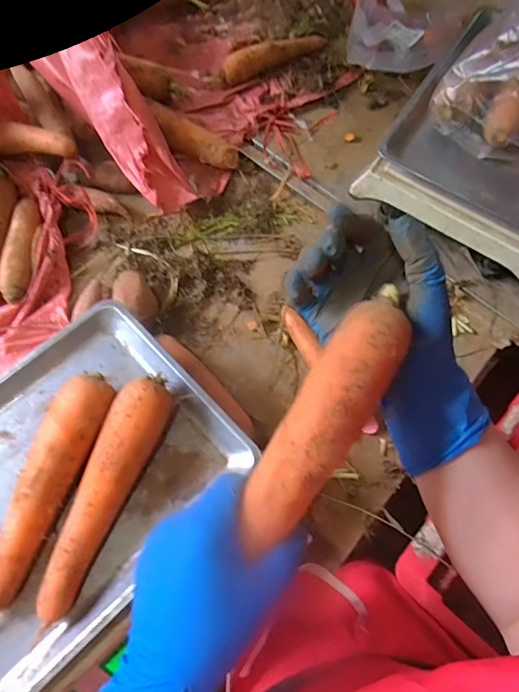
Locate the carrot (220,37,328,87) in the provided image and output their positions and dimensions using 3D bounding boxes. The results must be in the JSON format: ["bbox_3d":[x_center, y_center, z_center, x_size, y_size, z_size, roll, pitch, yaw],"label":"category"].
[{"bbox_3d":[0.027,-0.464,0.706,0.187,0.036,0.032,-30,72,-13],"label":"carrot"}]

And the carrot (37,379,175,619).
[{"bbox_3d":[-0.136,0.120,0.394,0.048,0.046,0.197,23,69,7],"label":"carrot"}]

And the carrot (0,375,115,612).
[{"bbox_3d":[-0.193,0.147,0.382,0.052,0.047,0.254,18,69,5],"label":"carrot"}]

